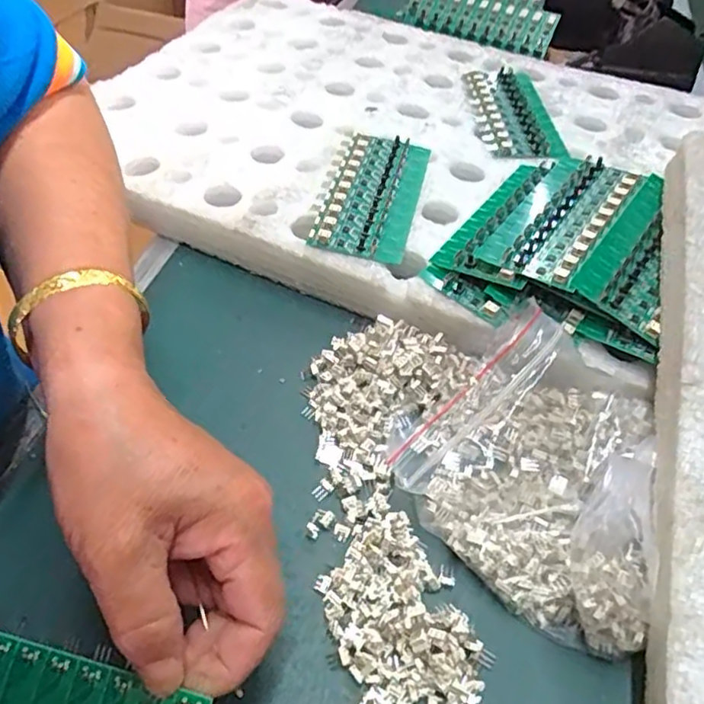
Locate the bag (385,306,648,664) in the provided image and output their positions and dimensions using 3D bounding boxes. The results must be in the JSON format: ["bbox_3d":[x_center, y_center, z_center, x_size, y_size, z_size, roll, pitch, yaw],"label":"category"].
[{"bbox_3d":[0.100,0.053,0.312,0.138,0.041,0.141,31,55,20],"label":"bag"}]

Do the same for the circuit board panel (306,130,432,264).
[{"bbox_3d":[0.013,-0.113,0.430,0.067,0.010,0.131,12,50,6],"label":"circuit board panel"}]

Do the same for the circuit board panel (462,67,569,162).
[{"bbox_3d":[0.137,-0.202,0.511,0.061,0.012,0.157,-1,50,-5],"label":"circuit board panel"}]

